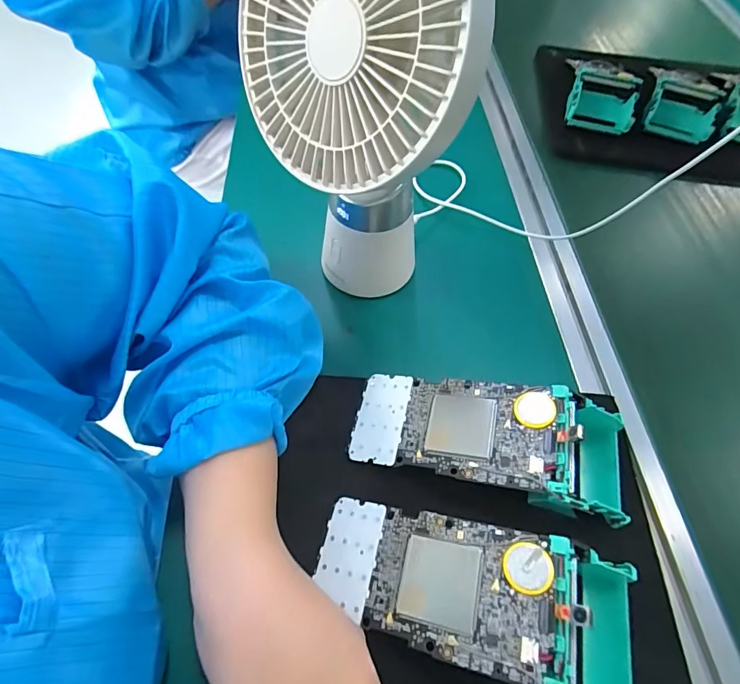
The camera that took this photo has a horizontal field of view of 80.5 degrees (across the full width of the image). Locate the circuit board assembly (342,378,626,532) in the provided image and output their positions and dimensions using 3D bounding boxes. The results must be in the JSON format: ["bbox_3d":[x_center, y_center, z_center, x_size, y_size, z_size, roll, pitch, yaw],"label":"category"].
[{"bbox_3d":[0.075,0.066,0.292,0.170,0.058,0.074,8,57,20],"label":"circuit board assembly"}]

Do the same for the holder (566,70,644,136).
[{"bbox_3d":[0.265,-0.275,0.504,0.073,0.046,0.048,13,59,6],"label":"holder"}]

